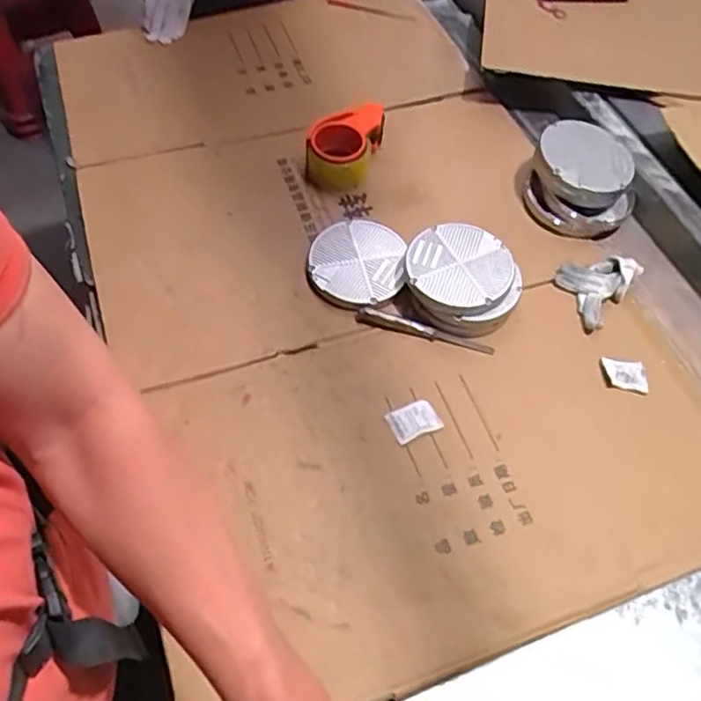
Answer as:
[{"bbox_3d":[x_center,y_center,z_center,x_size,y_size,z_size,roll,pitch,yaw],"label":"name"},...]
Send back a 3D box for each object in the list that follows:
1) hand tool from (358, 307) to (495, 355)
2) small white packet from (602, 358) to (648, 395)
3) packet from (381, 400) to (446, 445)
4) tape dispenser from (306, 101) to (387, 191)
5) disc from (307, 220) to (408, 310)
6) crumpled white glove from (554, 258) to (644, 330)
[{"bbox_3d":[0.097,-0.024,0.852,0.175,0.022,0.018,17,59,9],"label":"hand tool"},{"bbox_3d":[0.341,0.030,0.827,0.055,0.008,0.037,12,74,11],"label":"small white packet"},{"bbox_3d":[0.075,0.082,0.783,0.058,0.011,0.042,-22,61,-15],"label":"packet"},{"bbox_3d":[-0.009,-0.303,0.980,0.104,0.058,0.129,7,58,3],"label":"tape dispenser"},{"bbox_3d":[0.009,-0.120,0.899,0.126,0.022,0.137,1,58,-1],"label":"disc"},{"bbox_3d":[0.323,-0.090,0.895,0.086,0.028,0.120,35,63,19],"label":"crumpled white glove"}]

